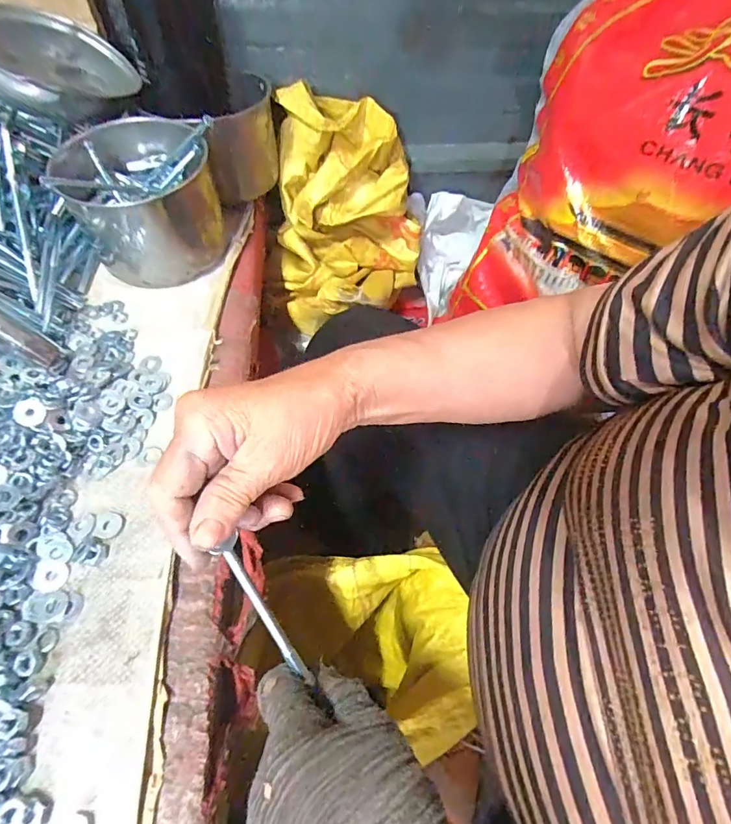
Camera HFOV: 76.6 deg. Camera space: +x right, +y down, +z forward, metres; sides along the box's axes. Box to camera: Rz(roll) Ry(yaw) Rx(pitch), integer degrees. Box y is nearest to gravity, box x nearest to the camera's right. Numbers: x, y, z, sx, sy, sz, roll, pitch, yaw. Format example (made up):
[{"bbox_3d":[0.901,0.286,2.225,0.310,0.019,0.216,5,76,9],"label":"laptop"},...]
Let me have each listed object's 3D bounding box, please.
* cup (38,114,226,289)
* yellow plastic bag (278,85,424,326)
[{"bbox_3d":[-0.209,-0.202,0.452,0.129,0.110,0.129,1,56,-1],"label":"cup"},{"bbox_3d":[-0.020,-0.228,0.540,0.180,0.180,0.225,-5,56,-4],"label":"yellow plastic bag"}]

